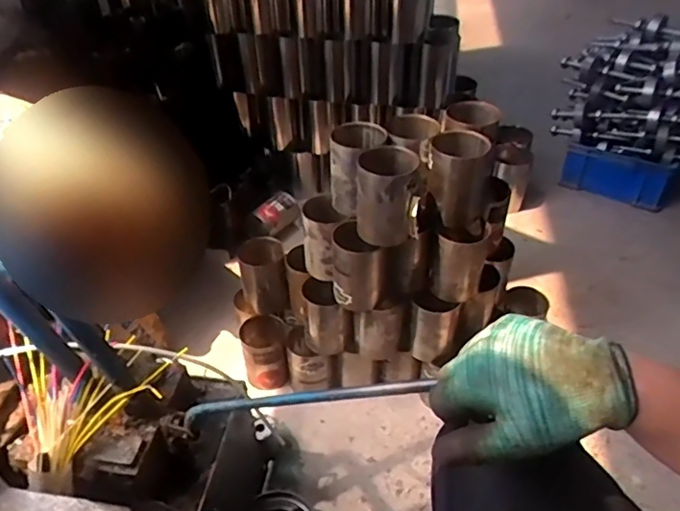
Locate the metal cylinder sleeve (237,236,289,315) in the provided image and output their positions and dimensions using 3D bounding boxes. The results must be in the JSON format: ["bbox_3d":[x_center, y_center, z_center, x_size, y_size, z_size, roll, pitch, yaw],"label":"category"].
[{"bbox_3d":[-0.153,0.038,1.127,0.087,0.143,0.086,-7,40,-7],"label":"metal cylinder sleeve"}]

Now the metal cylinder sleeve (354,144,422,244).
[{"bbox_3d":[0.071,-0.086,0.866,0.094,0.132,0.088,2,40,5],"label":"metal cylinder sleeve"}]

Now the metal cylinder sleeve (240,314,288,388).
[{"bbox_3d":[-0.153,0.200,1.140,0.089,0.113,0.103,-9,40,-9],"label":"metal cylinder sleeve"}]

